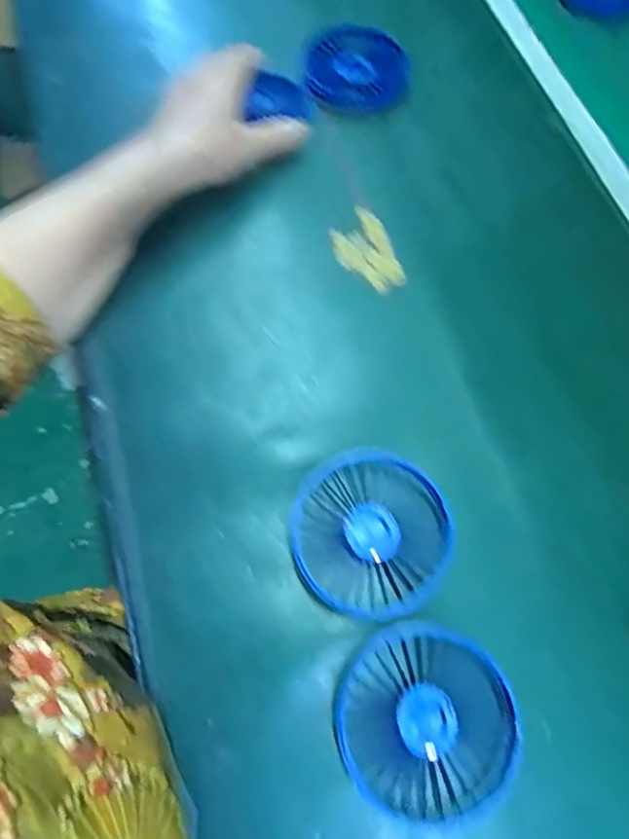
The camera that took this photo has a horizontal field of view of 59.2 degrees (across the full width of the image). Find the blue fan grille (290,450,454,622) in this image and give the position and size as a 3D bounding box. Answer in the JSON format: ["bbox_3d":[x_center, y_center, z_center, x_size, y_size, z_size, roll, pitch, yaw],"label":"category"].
[{"bbox_3d":[0.032,0.063,0.311,0.084,0.014,0.087,1,67,-1],"label":"blue fan grille"}]

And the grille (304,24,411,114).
[{"bbox_3d":[0.036,-0.291,0.459,0.085,0.015,0.085,2,67,-1],"label":"grille"}]

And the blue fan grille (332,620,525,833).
[{"bbox_3d":[0.055,0.151,0.277,0.084,0.013,0.085,1,67,-1],"label":"blue fan grille"}]

